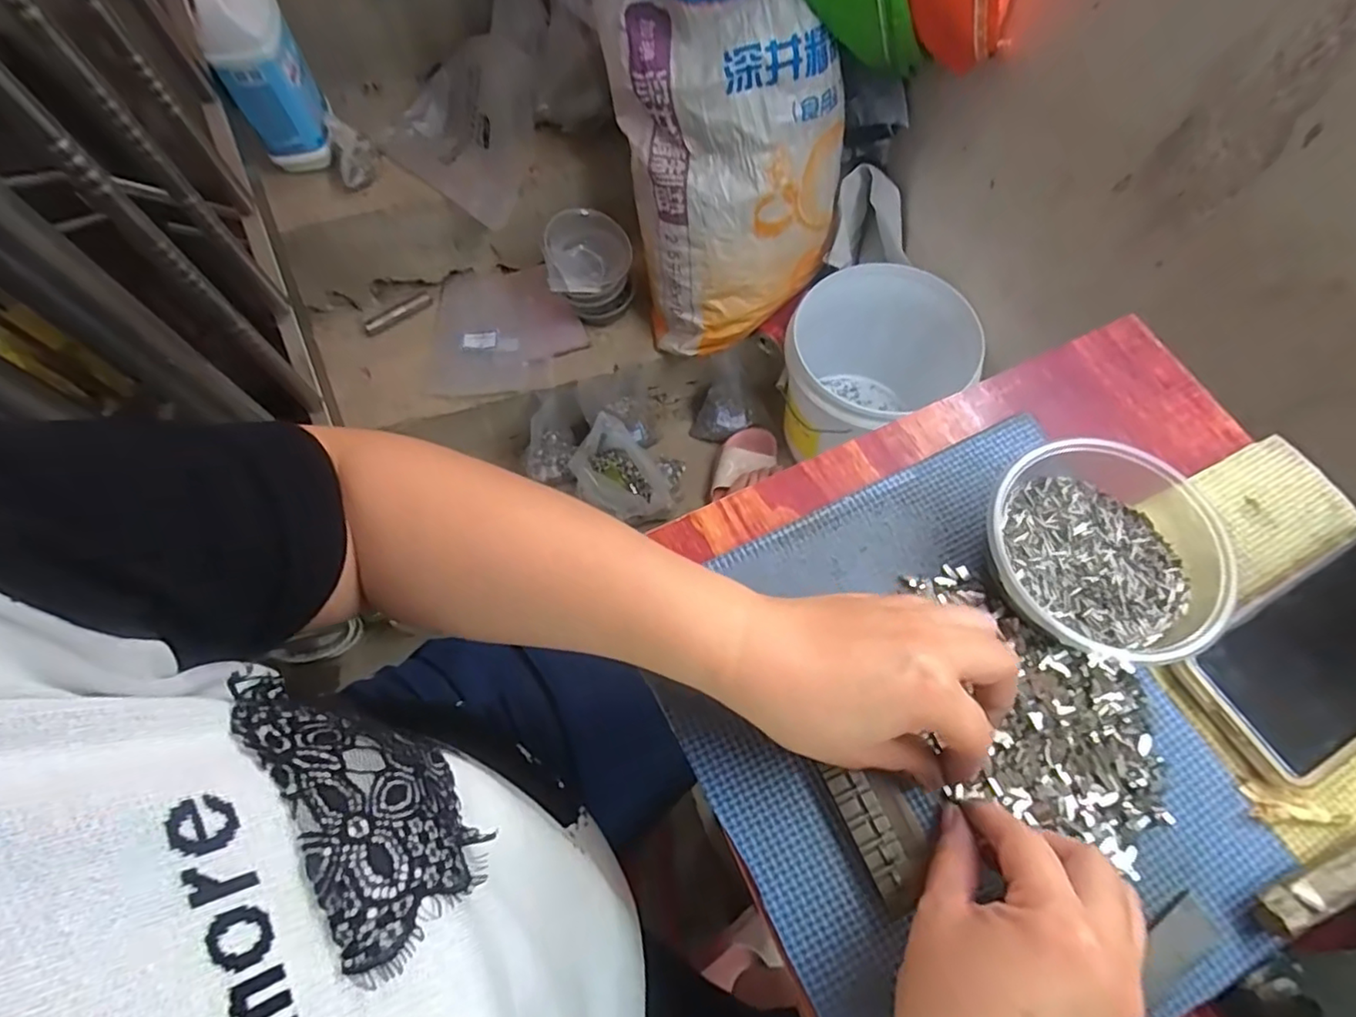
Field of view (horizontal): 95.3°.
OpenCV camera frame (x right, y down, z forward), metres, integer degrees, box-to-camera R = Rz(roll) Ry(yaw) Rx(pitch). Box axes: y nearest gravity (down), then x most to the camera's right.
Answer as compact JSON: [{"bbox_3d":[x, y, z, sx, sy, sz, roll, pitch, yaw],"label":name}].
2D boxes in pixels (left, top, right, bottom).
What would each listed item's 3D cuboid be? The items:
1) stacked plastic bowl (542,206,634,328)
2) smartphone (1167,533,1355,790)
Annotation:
[{"bbox_3d":[-0.133,-0.359,0.954,0.127,0.142,0.115,-6,68,-2],"label":"stacked plastic bowl"},{"bbox_3d":[0.336,0.071,0.315,0.154,0.006,0.072,-28,70,-10],"label":"smartphone"}]

